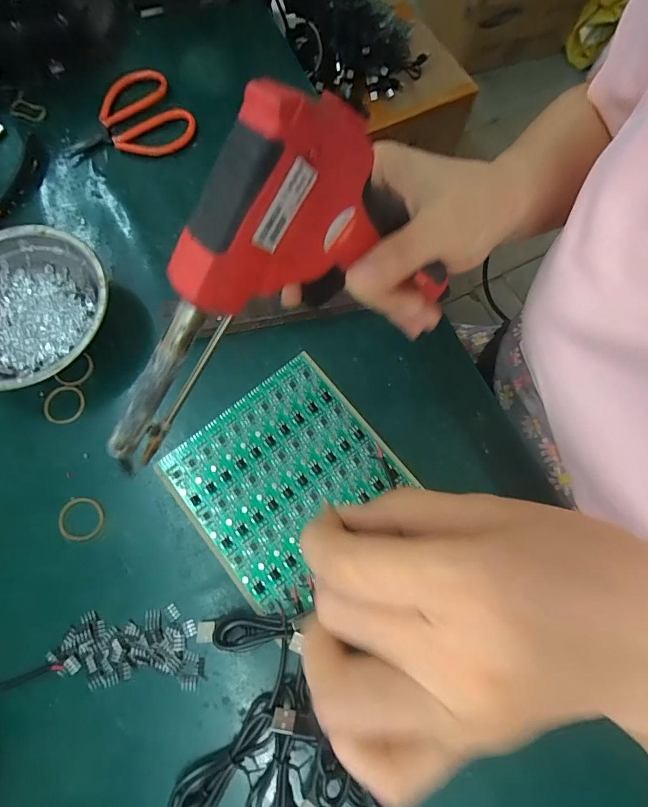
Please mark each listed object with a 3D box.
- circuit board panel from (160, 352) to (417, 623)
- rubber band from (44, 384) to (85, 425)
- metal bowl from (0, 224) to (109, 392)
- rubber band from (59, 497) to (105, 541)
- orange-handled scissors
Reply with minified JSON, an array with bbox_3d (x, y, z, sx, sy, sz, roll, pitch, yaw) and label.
[{"bbox_3d":[-0.027,0.054,0.309,0.140,0.004,0.138,-38,79,-11],"label":"circuit board panel"},{"bbox_3d":[-0.198,0.001,0.323,0.029,0.004,0.030,0,75,-1],"label":"rubber band"},{"bbox_3d":[-0.220,-0.067,0.321,0.121,0.040,0.123,0,75,-1],"label":"metal bowl"},{"bbox_3d":[-0.171,0.081,0.301,0.030,0.004,0.030,-8,75,-4],"label":"rubber band"},{"bbox_3d":[-0.183,-0.257,0.386,0.113,0.010,0.089,-27,77,-8],"label":"orange-handled scissors"}]

